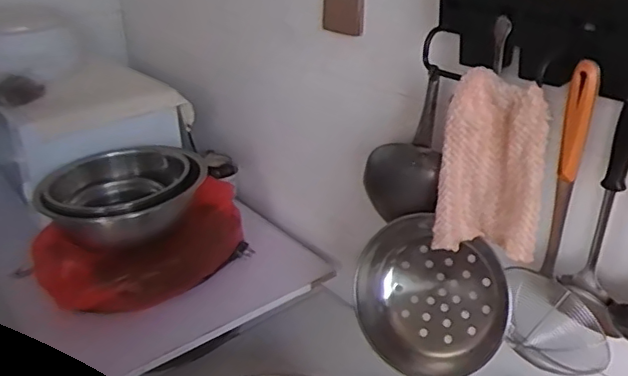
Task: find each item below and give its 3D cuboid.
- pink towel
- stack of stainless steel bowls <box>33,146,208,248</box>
[{"bbox_3d":[0.212,-0.021,0.673,0.113,0.215,0.049,6,27,13],"label":"pink towel"},{"bbox_3d":[-0.356,0.011,1.072,0.290,0.085,0.269,-16,30,-27],"label":"stack of stainless steel bowls"}]

